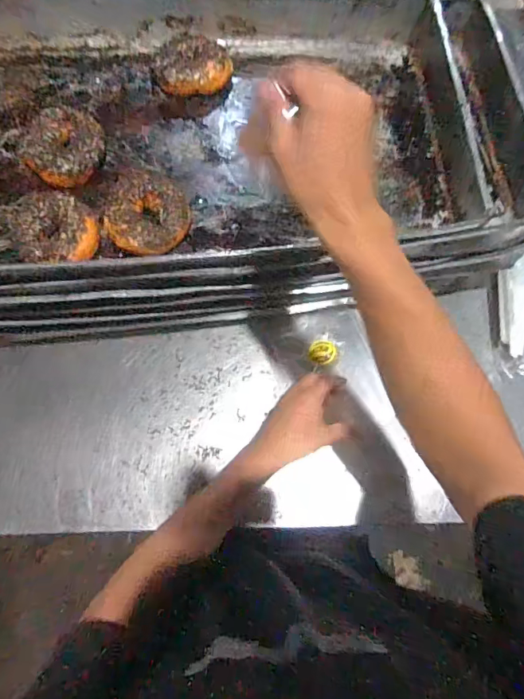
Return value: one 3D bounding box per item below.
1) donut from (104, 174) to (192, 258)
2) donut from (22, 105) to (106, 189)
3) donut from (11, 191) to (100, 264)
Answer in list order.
[{"bbox_3d":[-0.130,-0.153,0.525,0.088,0.037,0.104,3,74,2],"label":"donut"},{"bbox_3d":[-0.241,-0.247,0.547,0.104,0.031,0.094,40,78,11],"label":"donut"},{"bbox_3d":[-0.235,-0.135,0.507,0.091,0.033,0.084,-14,74,-3],"label":"donut"}]

